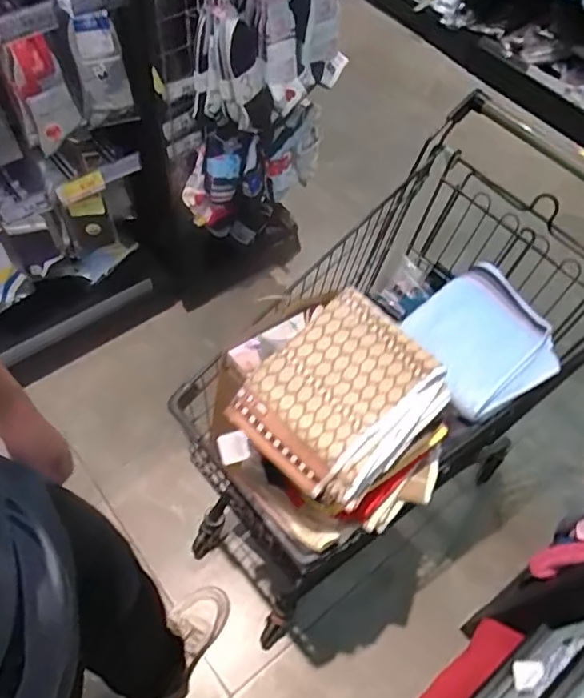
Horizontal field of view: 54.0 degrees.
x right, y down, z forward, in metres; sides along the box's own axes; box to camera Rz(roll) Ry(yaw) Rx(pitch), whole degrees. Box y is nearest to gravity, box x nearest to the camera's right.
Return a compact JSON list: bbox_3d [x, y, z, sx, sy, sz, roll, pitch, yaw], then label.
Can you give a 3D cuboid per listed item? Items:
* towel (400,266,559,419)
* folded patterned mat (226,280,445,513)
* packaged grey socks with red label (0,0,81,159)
[{"bbox_3d":[0.276,-0.019,0.822,0.204,0.036,0.184,-30,64,-21],"label":"towel"},{"bbox_3d":[0.058,0.057,0.662,0.214,0.036,0.180,-42,79,-13],"label":"folded patterned mat"},{"bbox_3d":[-0.451,-0.477,1.029,0.105,0.252,0.056,-16,60,-14],"label":"packaged grey socks with red label"}]

